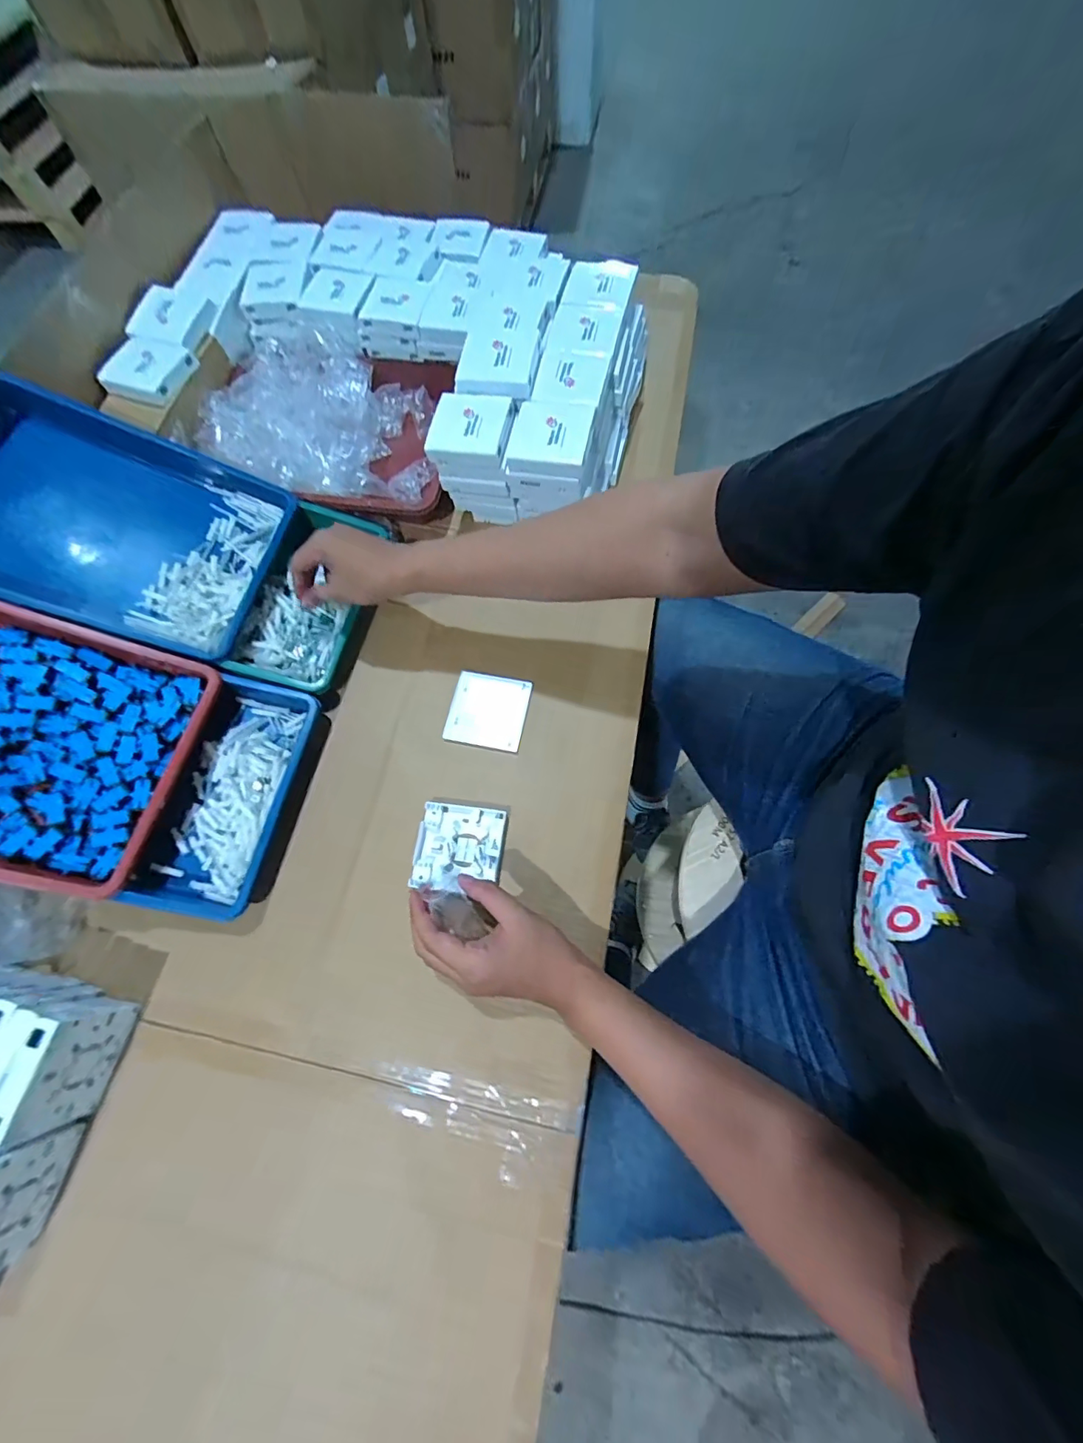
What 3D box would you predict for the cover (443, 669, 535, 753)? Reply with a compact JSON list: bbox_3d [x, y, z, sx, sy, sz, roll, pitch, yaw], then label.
[{"bbox_3d":[-0.061,-0.014,0.564,0.085,0.012,0.087,11,70,6],"label":"cover"}]

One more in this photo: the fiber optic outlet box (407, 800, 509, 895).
[{"bbox_3d":[-0.084,0.130,0.504,0.089,0.010,0.087,6,69,5],"label":"fiber optic outlet box"}]

